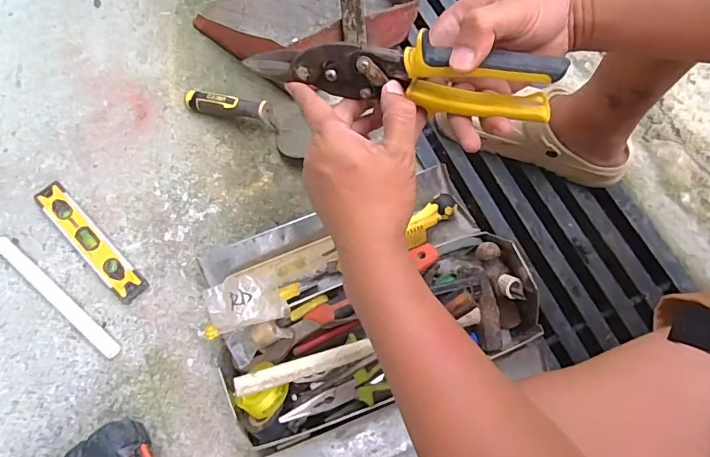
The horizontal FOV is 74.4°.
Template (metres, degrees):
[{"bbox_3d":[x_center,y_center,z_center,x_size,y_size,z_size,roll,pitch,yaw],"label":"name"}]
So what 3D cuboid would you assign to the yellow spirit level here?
[{"bbox_3d":[-0.376,0.016,0.660,0.223,0.020,0.041,43,76,13],"label":"yellow spirit level"}]

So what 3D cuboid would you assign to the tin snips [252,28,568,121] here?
[{"bbox_3d":[0.027,-0.116,0.349,0.231,0.046,0.024,12,71,17],"label":"tin snips"}]

